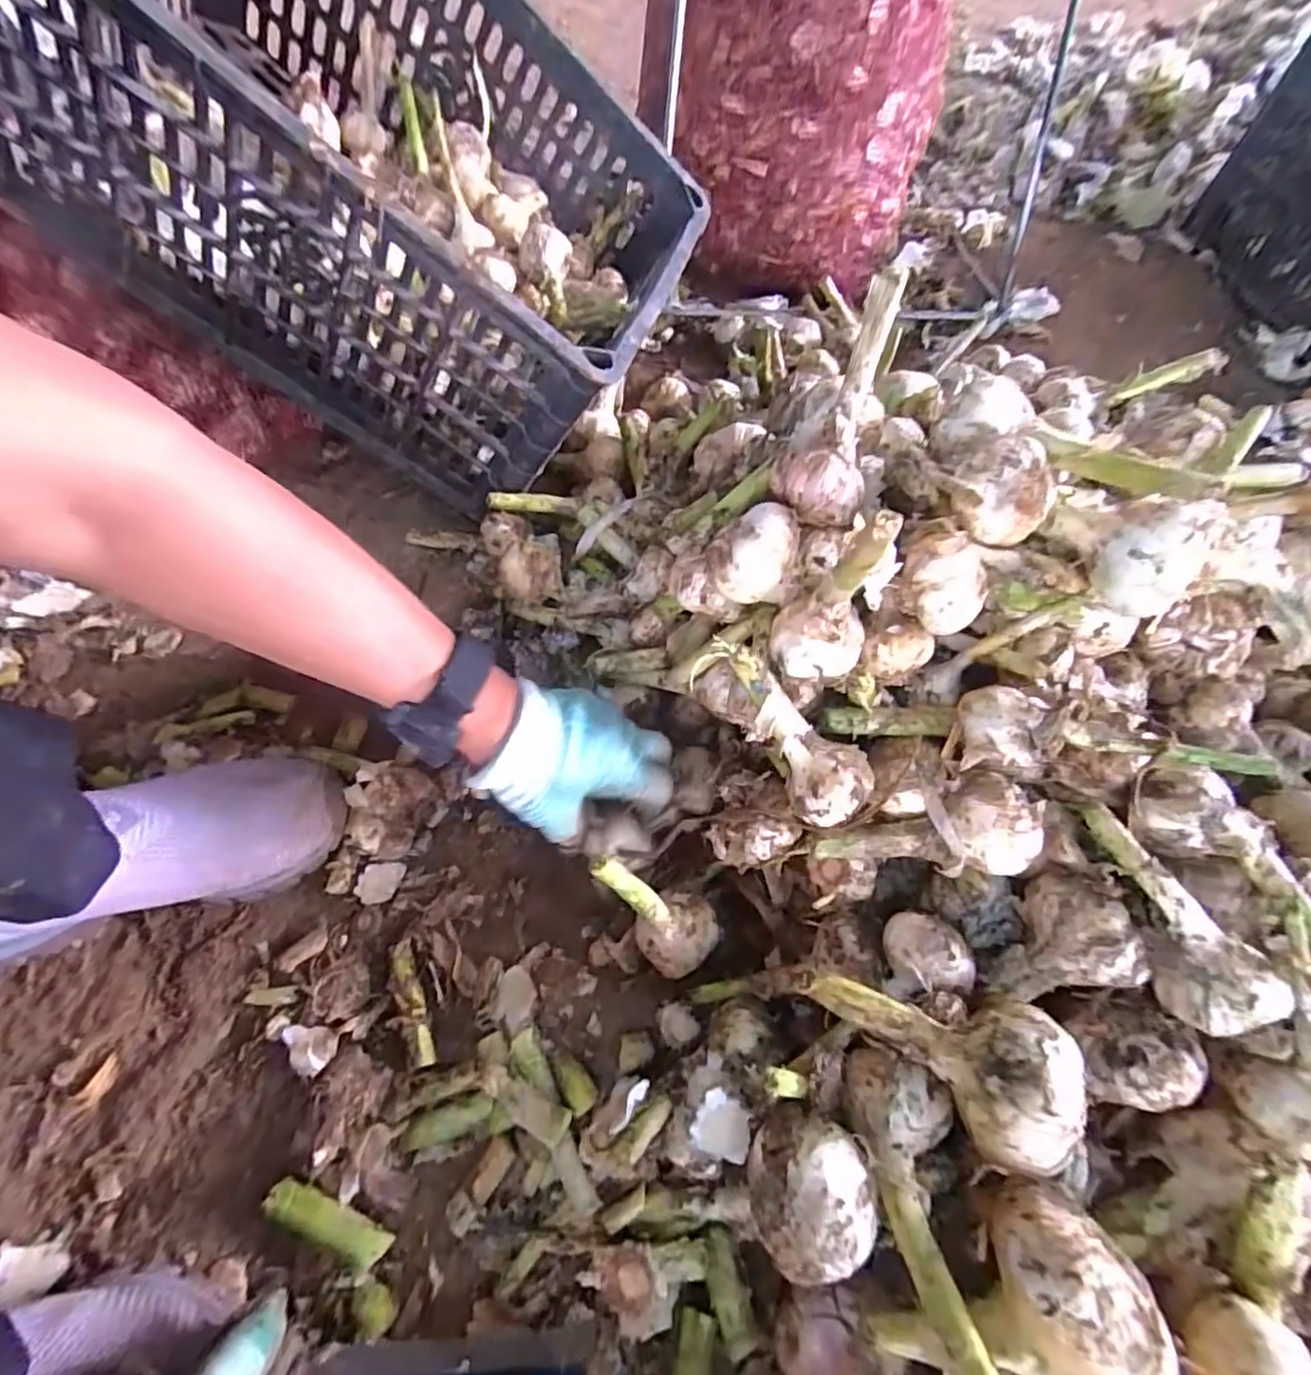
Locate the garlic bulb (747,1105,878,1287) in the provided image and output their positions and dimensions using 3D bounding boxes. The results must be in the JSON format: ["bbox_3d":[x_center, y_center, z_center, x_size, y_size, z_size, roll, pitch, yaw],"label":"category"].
[{"bbox_3d":[0.068,0.226,0.272,0.051,0.041,0.056,0,59,-1],"label":"garlic bulb"}]

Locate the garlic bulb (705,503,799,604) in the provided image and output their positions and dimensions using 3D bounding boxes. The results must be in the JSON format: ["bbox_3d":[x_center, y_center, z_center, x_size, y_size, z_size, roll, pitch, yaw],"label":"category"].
[{"bbox_3d":[0.055,-0.075,0.342,0.047,0.039,0.044,9,59,4],"label":"garlic bulb"}]

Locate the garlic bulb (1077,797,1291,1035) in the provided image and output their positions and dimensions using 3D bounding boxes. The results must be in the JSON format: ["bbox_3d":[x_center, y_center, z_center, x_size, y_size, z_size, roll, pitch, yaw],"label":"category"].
[{"bbox_3d":[0.243,0.105,0.288,0.037,0.035,0.102,-16,61,-10],"label":"garlic bulb"}]

